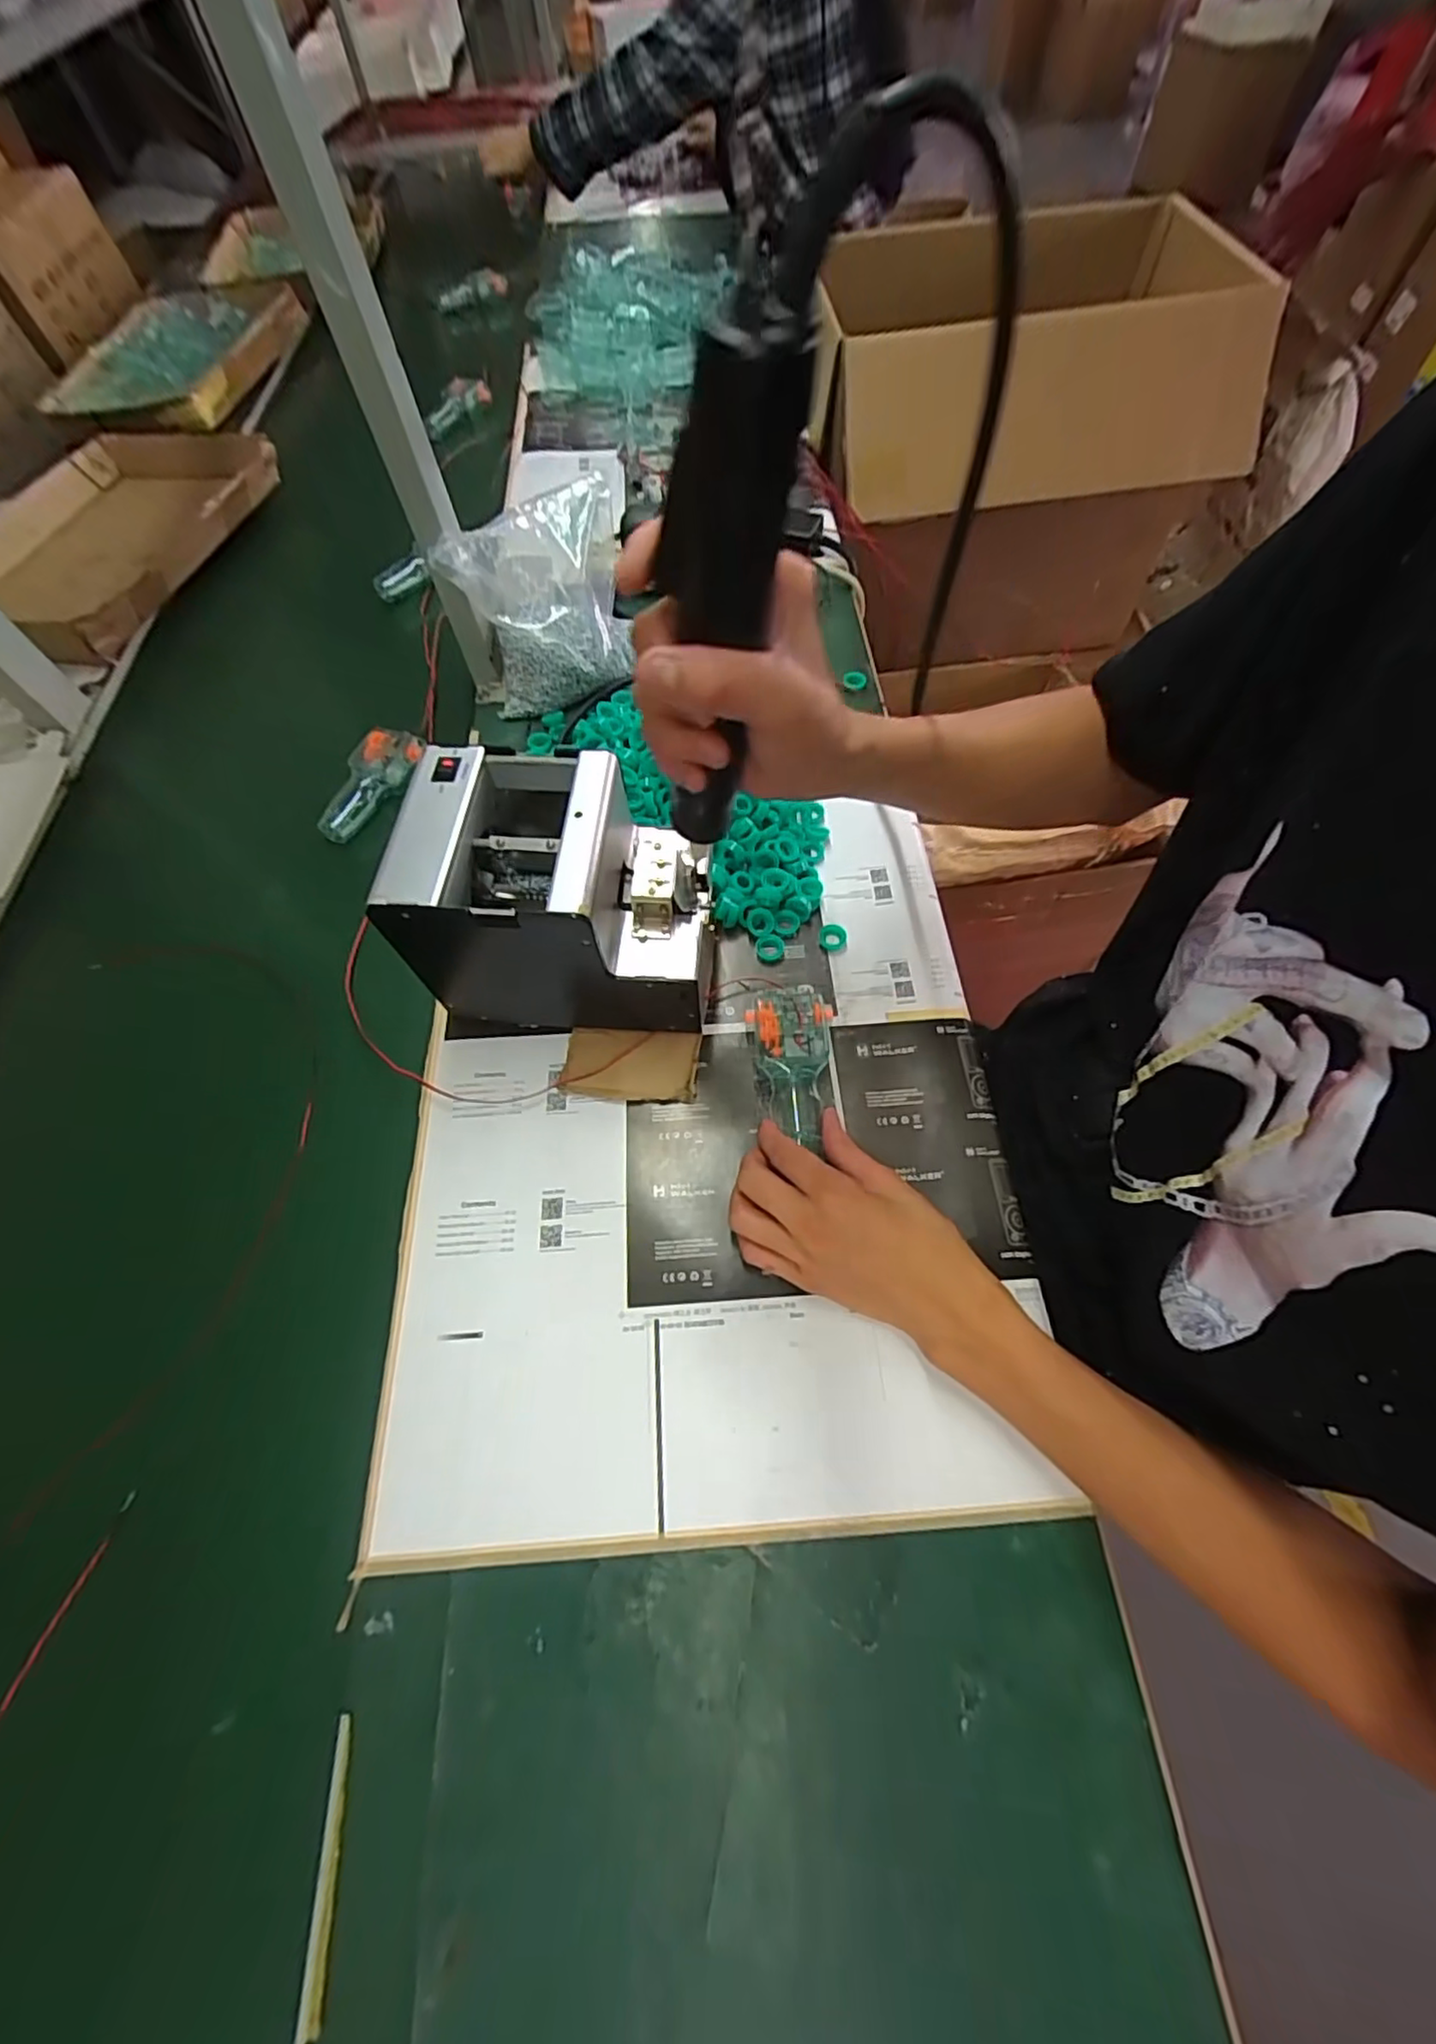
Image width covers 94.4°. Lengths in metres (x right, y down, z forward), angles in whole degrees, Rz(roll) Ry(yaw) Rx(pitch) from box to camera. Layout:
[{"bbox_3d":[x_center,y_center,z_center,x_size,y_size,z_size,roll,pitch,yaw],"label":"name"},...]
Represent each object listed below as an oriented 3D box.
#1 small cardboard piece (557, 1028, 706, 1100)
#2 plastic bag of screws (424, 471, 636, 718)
[{"bbox_3d":[-0.062,0.030,0.476,0.093,0.010,0.050,3,64,3],"label":"small cardboard piece"},{"bbox_3d":[-0.153,-0.383,0.614,0.172,0.151,0.055,-40,36,-22],"label":"plastic bag of screws"}]

